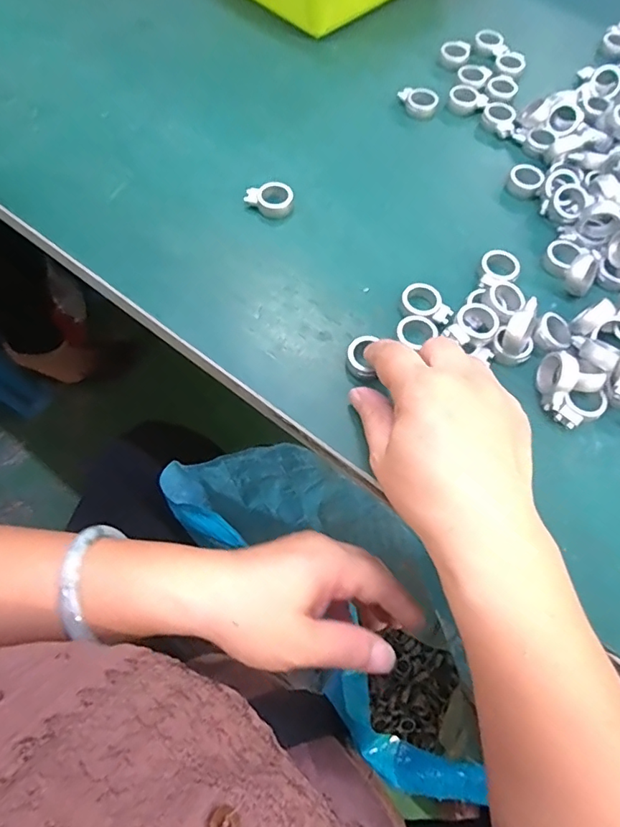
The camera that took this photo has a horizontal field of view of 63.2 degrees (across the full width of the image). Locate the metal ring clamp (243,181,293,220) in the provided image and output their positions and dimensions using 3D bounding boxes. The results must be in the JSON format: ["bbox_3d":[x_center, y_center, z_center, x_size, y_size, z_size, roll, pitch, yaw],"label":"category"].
[{"bbox_3d":[-0.030,-0.154,0.365,0.034,0.016,0.021,-1,65,-3],"label":"metal ring clamp"}]

